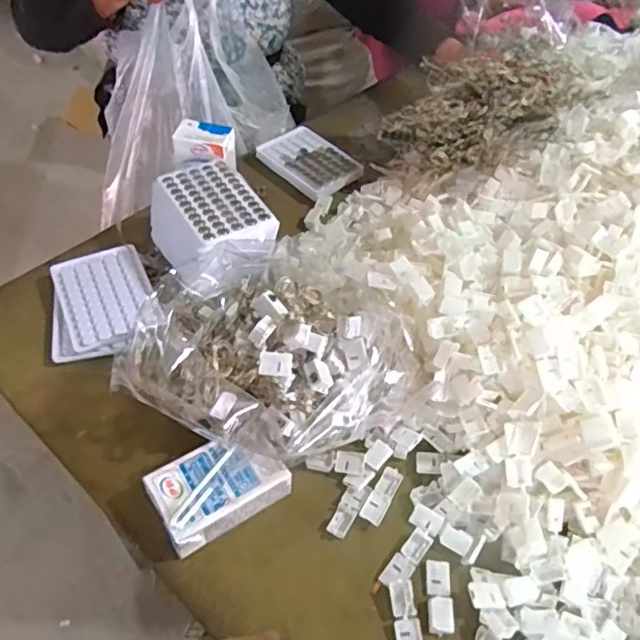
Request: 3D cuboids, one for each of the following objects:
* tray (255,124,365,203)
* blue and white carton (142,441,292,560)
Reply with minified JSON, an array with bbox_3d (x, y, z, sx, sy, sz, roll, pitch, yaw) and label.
[{"bbox_3d":[-0.017,-0.223,0.799,0.139,0.016,0.103,38,58,24],"label":"tray"},{"bbox_3d":[-0.087,0.145,0.490,0.105,0.045,0.064,-25,57,-22],"label":"blue and white carton"}]

